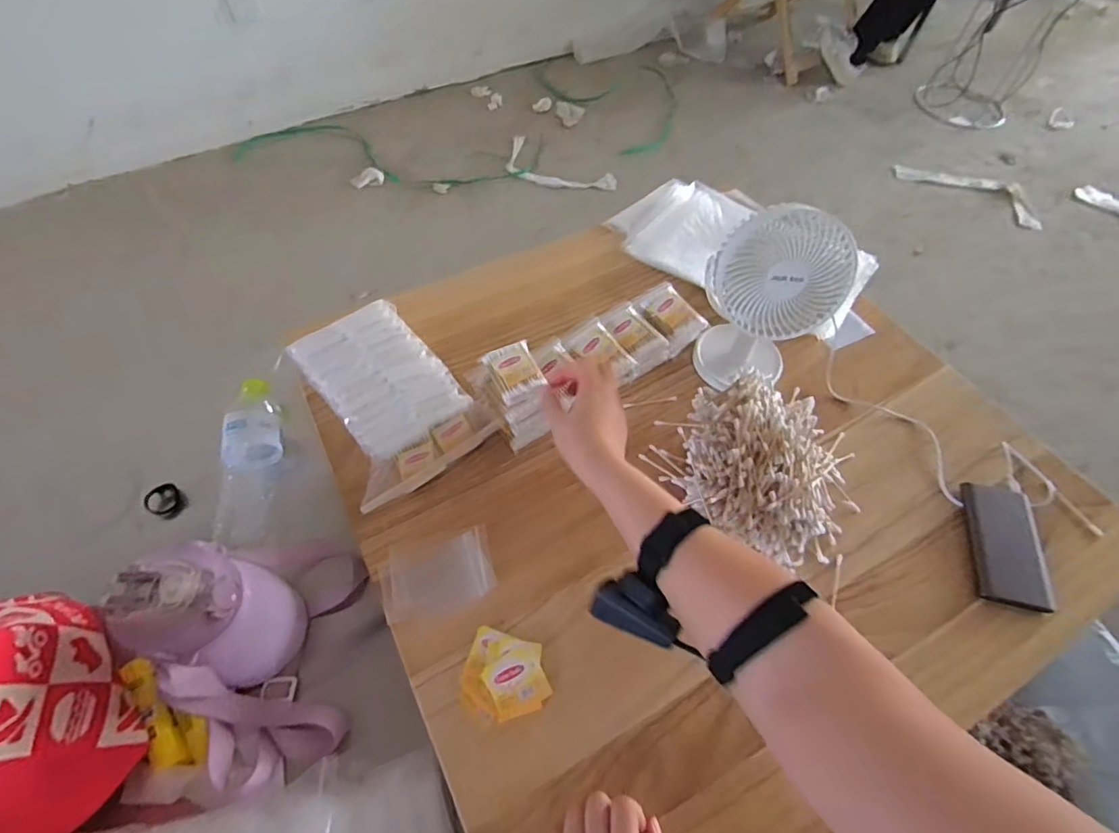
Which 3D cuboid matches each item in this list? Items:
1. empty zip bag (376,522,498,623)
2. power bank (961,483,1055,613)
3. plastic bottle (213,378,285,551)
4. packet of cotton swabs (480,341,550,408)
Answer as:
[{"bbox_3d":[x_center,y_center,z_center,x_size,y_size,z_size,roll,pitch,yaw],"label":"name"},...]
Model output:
[{"bbox_3d":[-0.123,0.161,0.540,0.111,0.008,0.077,-13,60,-13],"label":"empty zip bag"},{"bbox_3d":[0.480,0.138,0.569,0.068,0.022,0.127,8,58,4],"label":"power bank"},{"bbox_3d":[-0.364,0.054,0.637,0.062,0.063,0.239,-13,59,-10],"label":"plastic bottle"},{"bbox_3d":[-0.050,-0.054,0.610,0.056,0.011,0.075,-23,61,-15],"label":"packet of cotton swabs"}]

